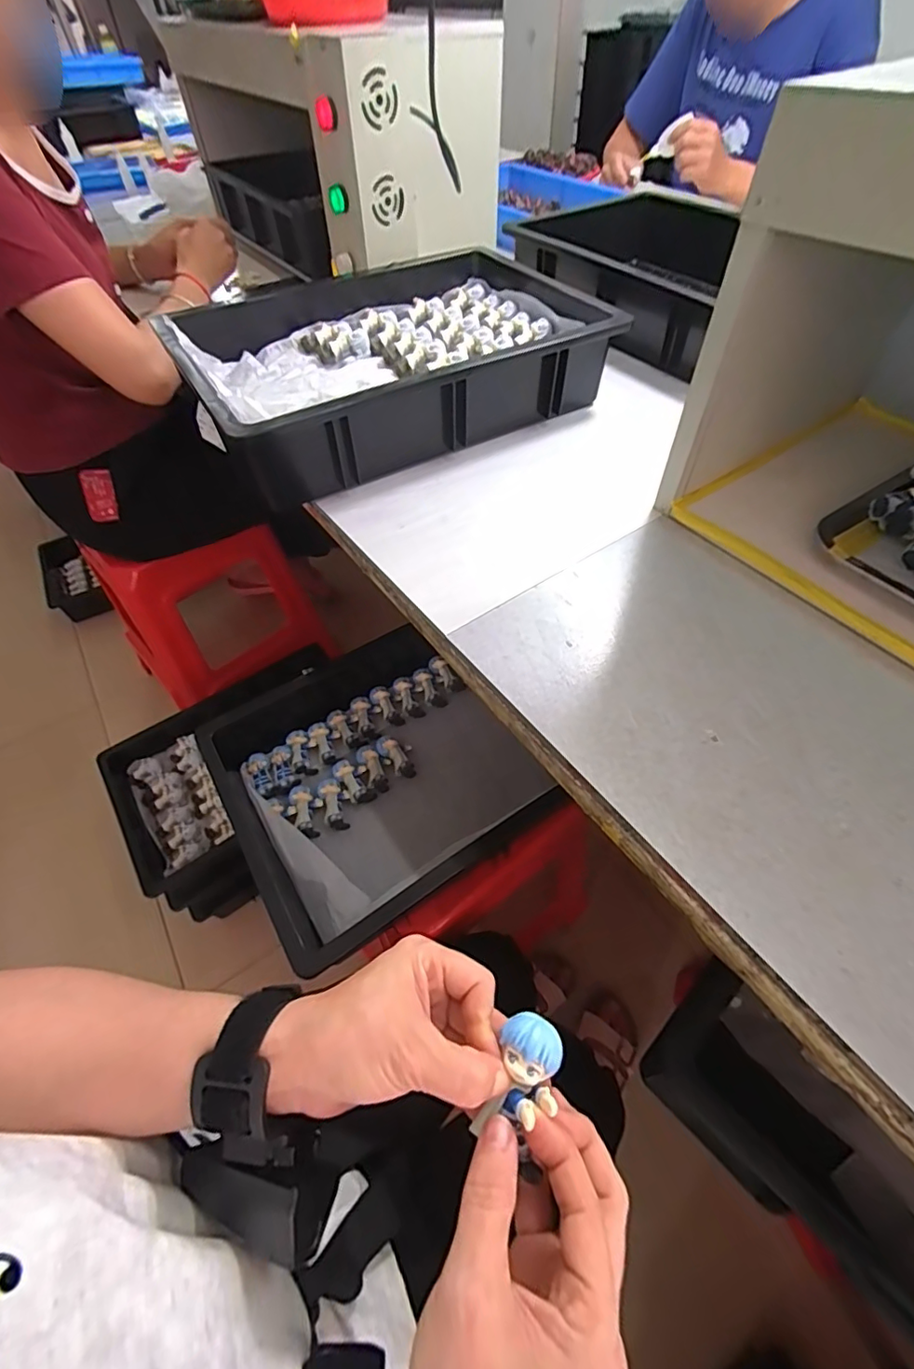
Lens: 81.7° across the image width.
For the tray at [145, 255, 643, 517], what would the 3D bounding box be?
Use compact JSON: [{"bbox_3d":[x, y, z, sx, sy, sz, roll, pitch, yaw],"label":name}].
[{"bbox_3d":[-0.066,-0.386,0.634,0.468,0.099,0.323,-27,57,-18],"label":"tray"}]

